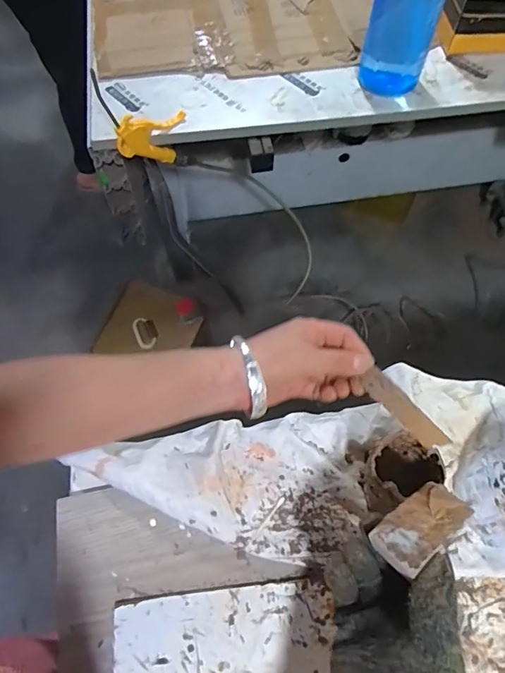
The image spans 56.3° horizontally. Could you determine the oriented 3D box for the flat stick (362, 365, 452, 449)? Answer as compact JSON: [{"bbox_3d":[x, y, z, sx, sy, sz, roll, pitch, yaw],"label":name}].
[{"bbox_3d":[0.117,0.055,0.366,0.019,0.009,0.078,-31,55,-15],"label":"flat stick"}]

